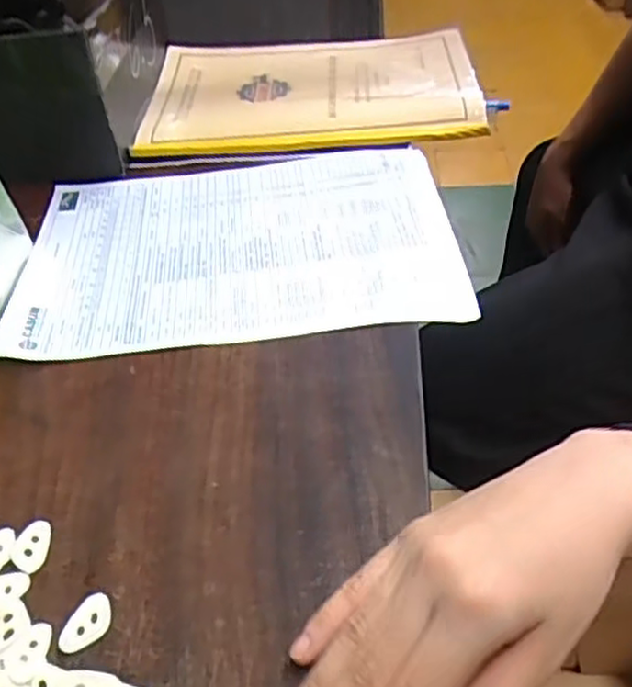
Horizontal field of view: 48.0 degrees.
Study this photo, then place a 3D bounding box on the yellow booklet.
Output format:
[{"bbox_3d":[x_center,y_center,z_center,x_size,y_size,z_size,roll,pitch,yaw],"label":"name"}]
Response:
[{"bbox_3d":[-0.005,-0.246,0.675,0.314,0.025,0.239,-3,43,3],"label":"yellow booklet"}]

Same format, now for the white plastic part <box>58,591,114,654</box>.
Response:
[{"bbox_3d":[-0.098,0.118,0.302,0.018,0.004,0.027,16,47,22],"label":"white plastic part"}]

